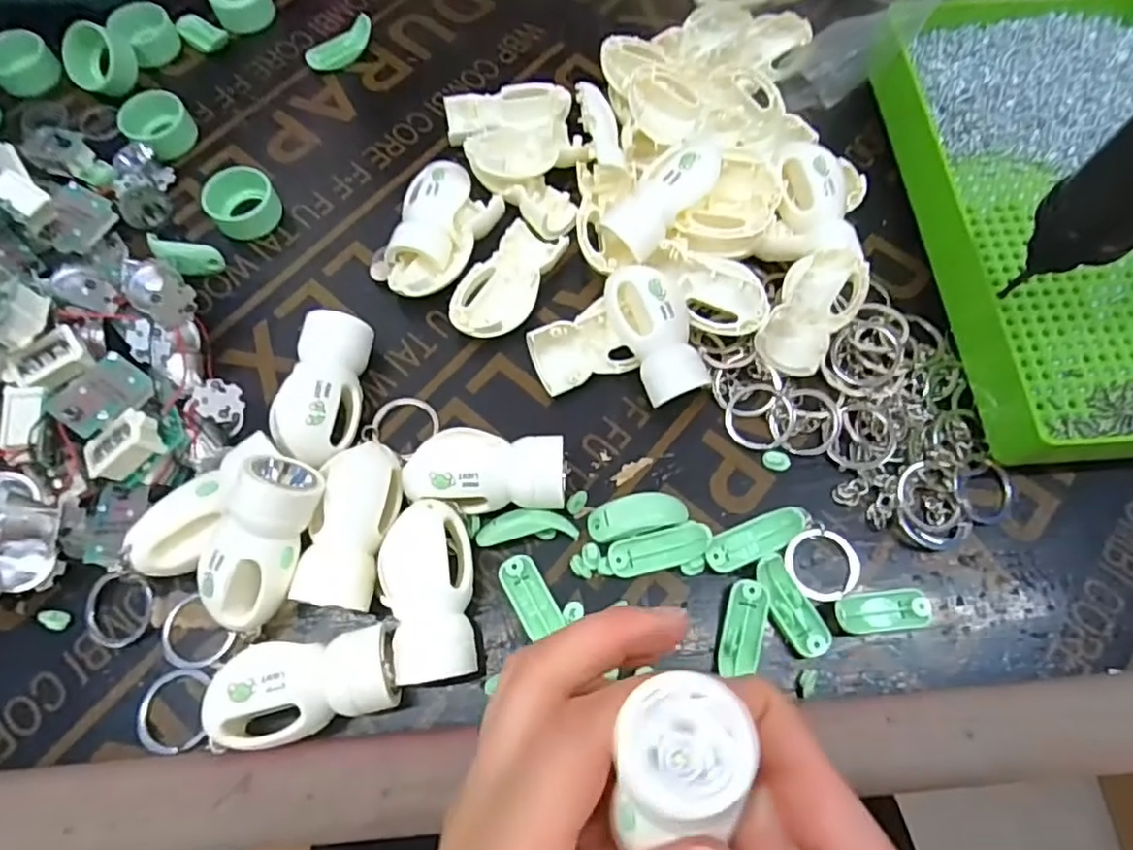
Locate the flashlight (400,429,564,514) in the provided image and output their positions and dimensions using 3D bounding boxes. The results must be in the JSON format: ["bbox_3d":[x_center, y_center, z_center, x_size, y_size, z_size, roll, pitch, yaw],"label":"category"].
[{"bbox_3d":[-0.033,0.019,0.270,0.064,0.031,0.033,3,68,1],"label":"flashlight"}]

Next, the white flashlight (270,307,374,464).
[{"bbox_3d":[-0.104,-0.015,0.283,0.028,0.034,0.067,8,68,3],"label":"white flashlight"}]

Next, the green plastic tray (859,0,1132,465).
[{"bbox_3d":[0.246,-0.110,0.303,0.151,0.036,0.245,-4,68,-2],"label":"green plastic tray"}]

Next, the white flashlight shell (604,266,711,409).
[{"bbox_3d":[0.042,-0.042,0.292,0.032,0.023,0.062,-21,70,-9],"label":"white flashlight shell"}]

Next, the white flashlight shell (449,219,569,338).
[{"bbox_3d":[-0.029,-0.067,0.308,0.034,0.013,0.063,25,70,9],"label":"white flashlight shell"}]

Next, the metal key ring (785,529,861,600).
[{"bbox_3d":[0.106,0.057,0.266,0.031,0.005,0.029,0,68,0],"label":"metal key ring"}]

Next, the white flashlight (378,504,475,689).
[{"bbox_3d":[-0.053,0.063,0.250,0.033,0.022,0.064,-5,68,-3],"label":"white flashlight"}]

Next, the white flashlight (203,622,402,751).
[{"bbox_3d":[-0.094,0.094,0.237,0.063,0.028,0.034,-16,69,-7],"label":"white flashlight"}]

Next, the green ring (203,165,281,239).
[{"bbox_3d":[-0.163,-0.112,0.329,0.033,0.015,0.035,0,68,0],"label":"green ring"}]

